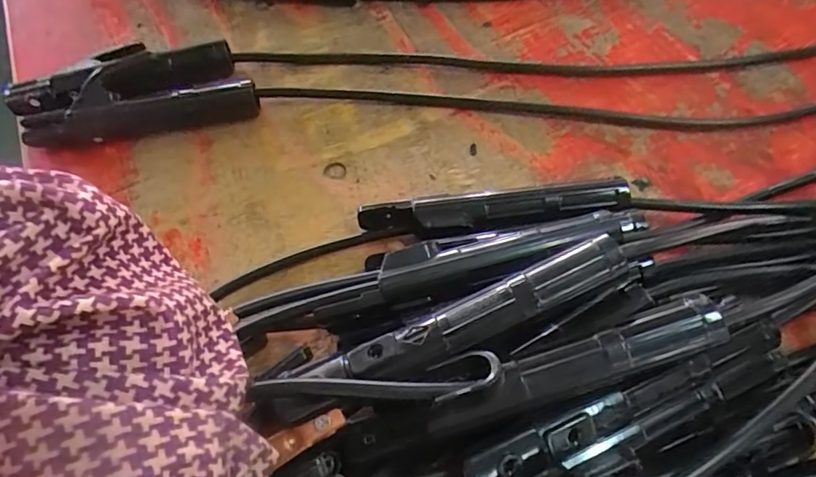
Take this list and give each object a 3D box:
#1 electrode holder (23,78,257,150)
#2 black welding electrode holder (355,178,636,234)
[{"bbox_3d":[-0.232,-0.105,0.455,0.201,0.029,0.033,-11,59,-2],"label":"electrode holder"},{"bbox_3d":[0.061,-0.017,0.380,0.189,0.029,0.031,-5,59,1],"label":"black welding electrode holder"}]

